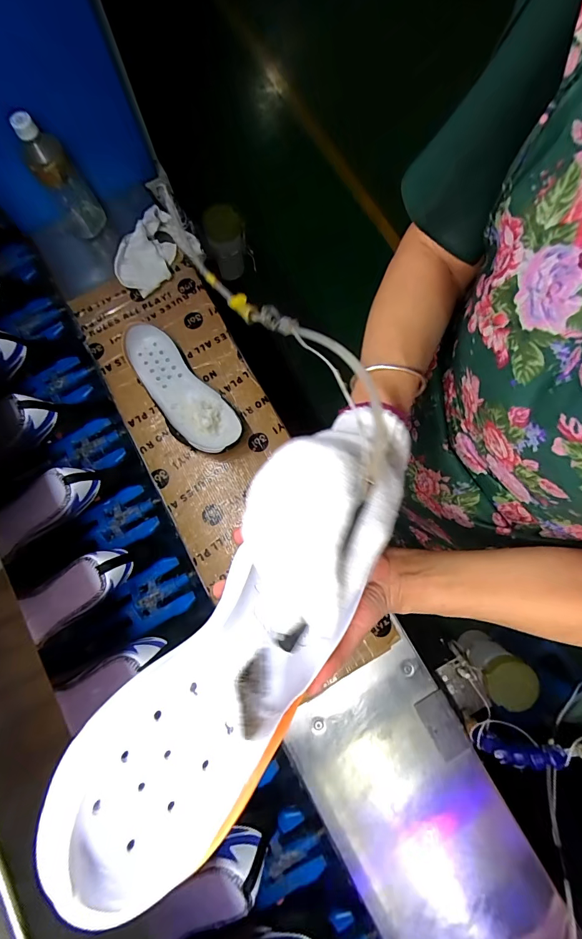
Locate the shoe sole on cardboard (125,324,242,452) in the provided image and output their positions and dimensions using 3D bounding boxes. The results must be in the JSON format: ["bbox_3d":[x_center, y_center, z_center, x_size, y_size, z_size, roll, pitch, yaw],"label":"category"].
[{"bbox_3d":[-0.179,-0.125,0.603,0.089,0.040,0.254,-41,83,-8],"label":"shoe sole on cardboard"}]

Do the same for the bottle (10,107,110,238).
[{"bbox_3d":[-0.361,-0.461,0.582,0.060,0.183,0.052,-27,81,-6],"label":"bottle"}]

